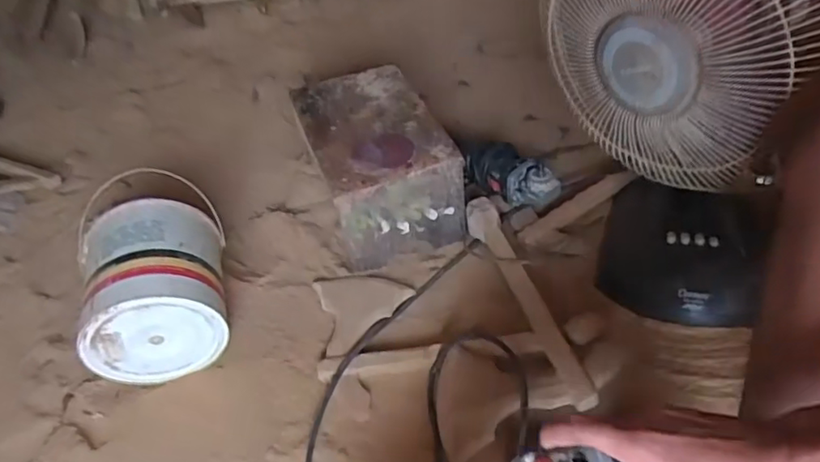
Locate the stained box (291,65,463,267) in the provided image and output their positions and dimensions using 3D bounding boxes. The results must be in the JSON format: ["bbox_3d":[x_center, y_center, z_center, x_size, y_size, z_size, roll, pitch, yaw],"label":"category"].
[{"bbox_3d":[-0.055,-0.103,0.995,0.195,0.188,0.286,-18,44,-14],"label":"stained box"}]

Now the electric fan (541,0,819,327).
[{"bbox_3d":[0.317,-0.148,0.710,0.321,0.530,0.233,27,54,28],"label":"electric fan"}]

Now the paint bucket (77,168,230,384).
[{"bbox_3d":[-0.349,0.085,0.834,0.178,0.184,0.175,-13,43,-8],"label":"paint bucket"}]

